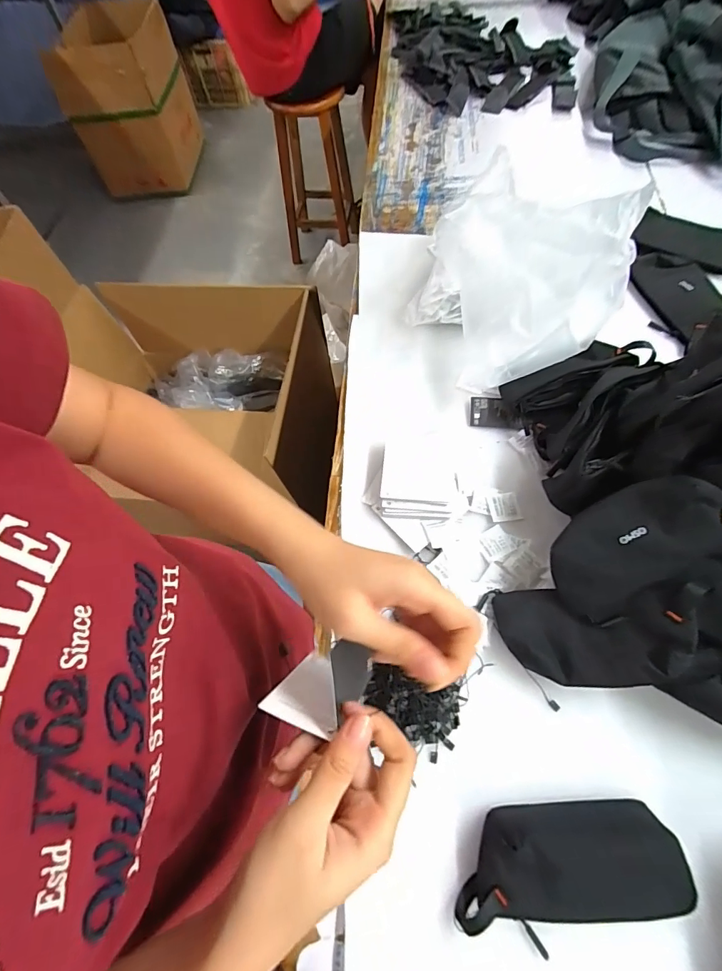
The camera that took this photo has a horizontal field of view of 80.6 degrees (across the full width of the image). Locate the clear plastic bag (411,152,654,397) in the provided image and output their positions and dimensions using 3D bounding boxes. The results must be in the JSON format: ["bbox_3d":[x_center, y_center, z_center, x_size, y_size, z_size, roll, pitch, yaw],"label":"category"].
[{"bbox_3d":[0.208,-0.304,0.629,0.201,0.220,0.266,-25,65,-8],"label":"clear plastic bag"}]

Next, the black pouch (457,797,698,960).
[{"bbox_3d":[0.190,0.348,0.386,0.200,0.048,0.092,-5,63,2],"label":"black pouch"}]

